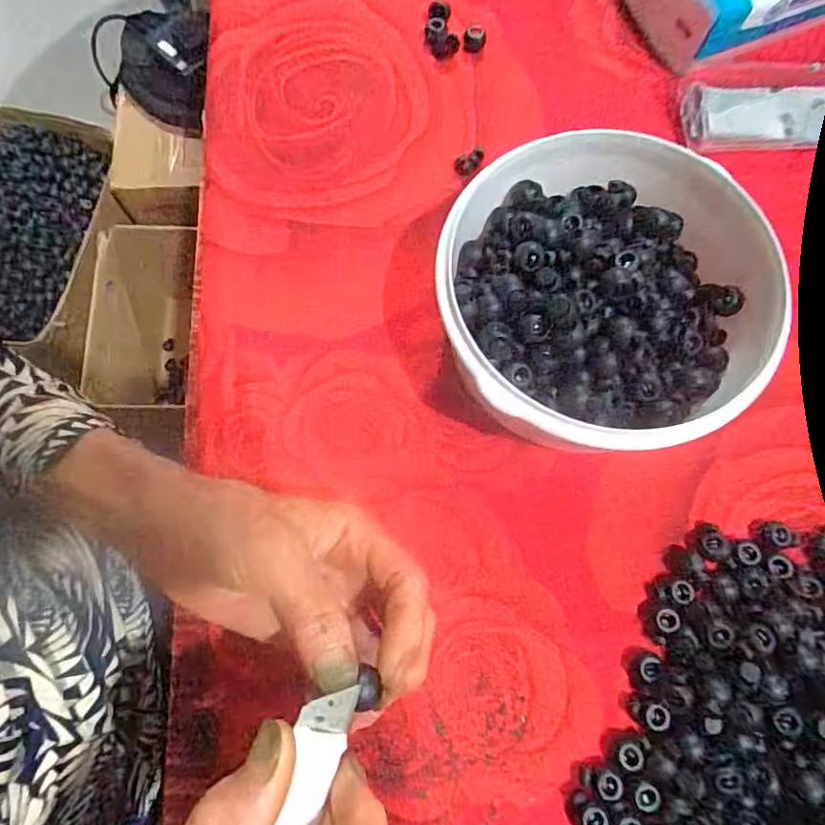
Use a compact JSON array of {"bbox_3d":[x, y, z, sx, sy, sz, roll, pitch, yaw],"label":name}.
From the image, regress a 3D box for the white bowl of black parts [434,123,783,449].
[{"bbox_3d":[0.103,-0.054,0.297,0.179,0.073,0.159,-5,74,-4],"label":"white bowl of black parts"}]

